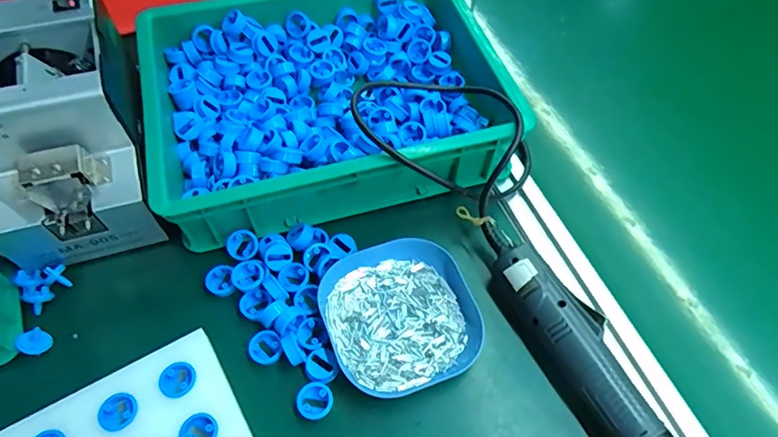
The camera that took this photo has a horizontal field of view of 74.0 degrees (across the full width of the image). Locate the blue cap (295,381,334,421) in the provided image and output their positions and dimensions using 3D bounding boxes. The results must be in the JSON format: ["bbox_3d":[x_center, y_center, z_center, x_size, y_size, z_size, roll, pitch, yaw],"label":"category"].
[{"bbox_3d":[-0.058,0.142,0.401,0.028,0.014,0.026,1,55,-1],"label":"blue cap"}]

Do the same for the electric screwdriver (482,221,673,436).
[{"bbox_3d":[0.150,0.109,0.409,0.047,0.046,0.250,-26,60,-18],"label":"electric screwdriver"}]

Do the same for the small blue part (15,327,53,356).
[{"bbox_3d":[-0.288,0.101,0.419,0.019,0.018,0.021,24,58,14],"label":"small blue part"}]

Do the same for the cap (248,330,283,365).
[{"bbox_3d":[-0.101,0.105,0.419,0.028,0.013,0.025,35,61,20],"label":"cap"}]

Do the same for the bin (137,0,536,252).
[{"bbox_3d":[-0.066,-0.127,0.529,0.329,0.083,0.280,-14,57,-11],"label":"bin"}]

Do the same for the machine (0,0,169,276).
[{"bbox_3d":[-0.282,-0.068,0.442,0.138,0.153,0.168,-14,57,-11],"label":"machine"}]

